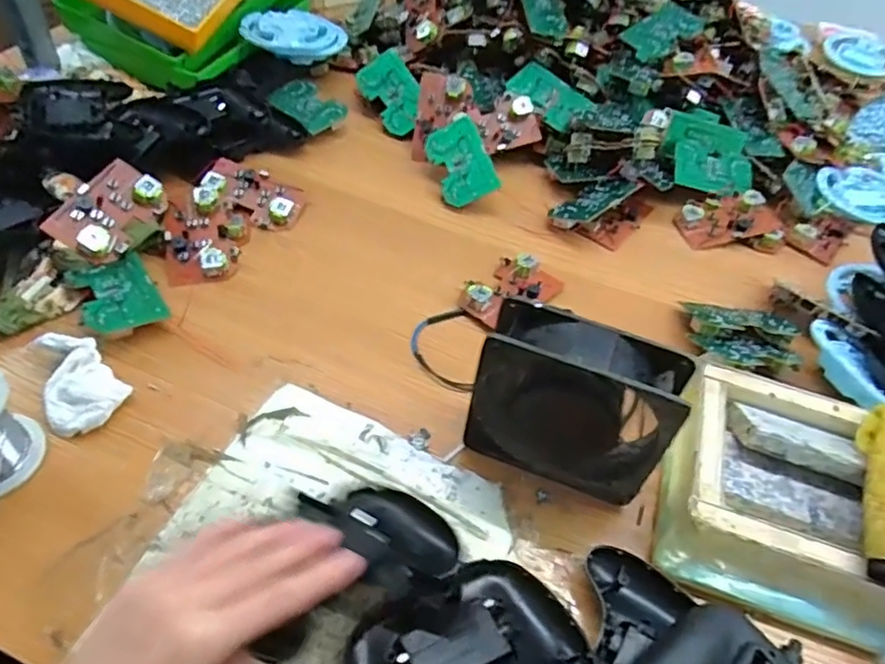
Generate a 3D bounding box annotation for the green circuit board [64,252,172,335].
[{"bbox_3d":[-0.249,-0.028,0.477,0.057,0.007,0.074,-20,56,-38],"label":"green circuit board"}]

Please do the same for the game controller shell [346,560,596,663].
[{"bbox_3d":[0.009,0.175,0.334,0.120,0.028,0.087,-18,54,-21],"label":"game controller shell"}]

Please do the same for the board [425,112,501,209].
[{"bbox_3d":[0.017,-0.171,0.624,0.055,0.007,0.091,-23,70,11],"label":"board"}]

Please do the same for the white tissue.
[{"bbox_3d":[-0.252,0.034,0.425,0.075,0.027,0.049,38,55,24],"label":"white tissue"}]

